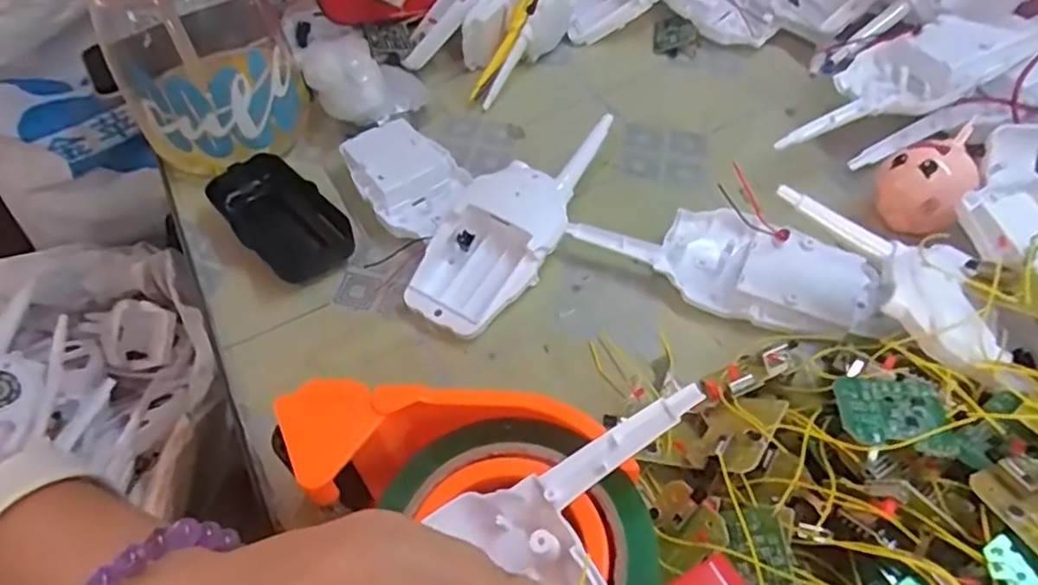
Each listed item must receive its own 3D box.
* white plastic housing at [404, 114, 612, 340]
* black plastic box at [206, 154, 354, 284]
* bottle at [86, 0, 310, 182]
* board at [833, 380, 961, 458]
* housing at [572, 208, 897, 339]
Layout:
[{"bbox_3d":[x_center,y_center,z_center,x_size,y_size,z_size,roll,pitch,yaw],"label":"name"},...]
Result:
[{"bbox_3d":[-0.001,-0.044,0.386,0.060,0.023,0.154,33,76,28],"label":"white plastic housing"},{"bbox_3d":[-0.146,-0.048,0.424,0.054,0.023,0.110,-38,57,-25],"label":"black plastic box"},{"bbox_3d":[-0.216,-0.182,0.433,0.111,0.175,0.136,-20,51,-12],"label":"bottle"},{"bbox_3d":[0.152,0.049,0.274,0.041,0.005,0.034,1,51,6],"label":"board"},{"bbox_3d":[0.116,-0.016,0.368,0.160,0.028,0.059,25,56,23],"label":"housing"}]

